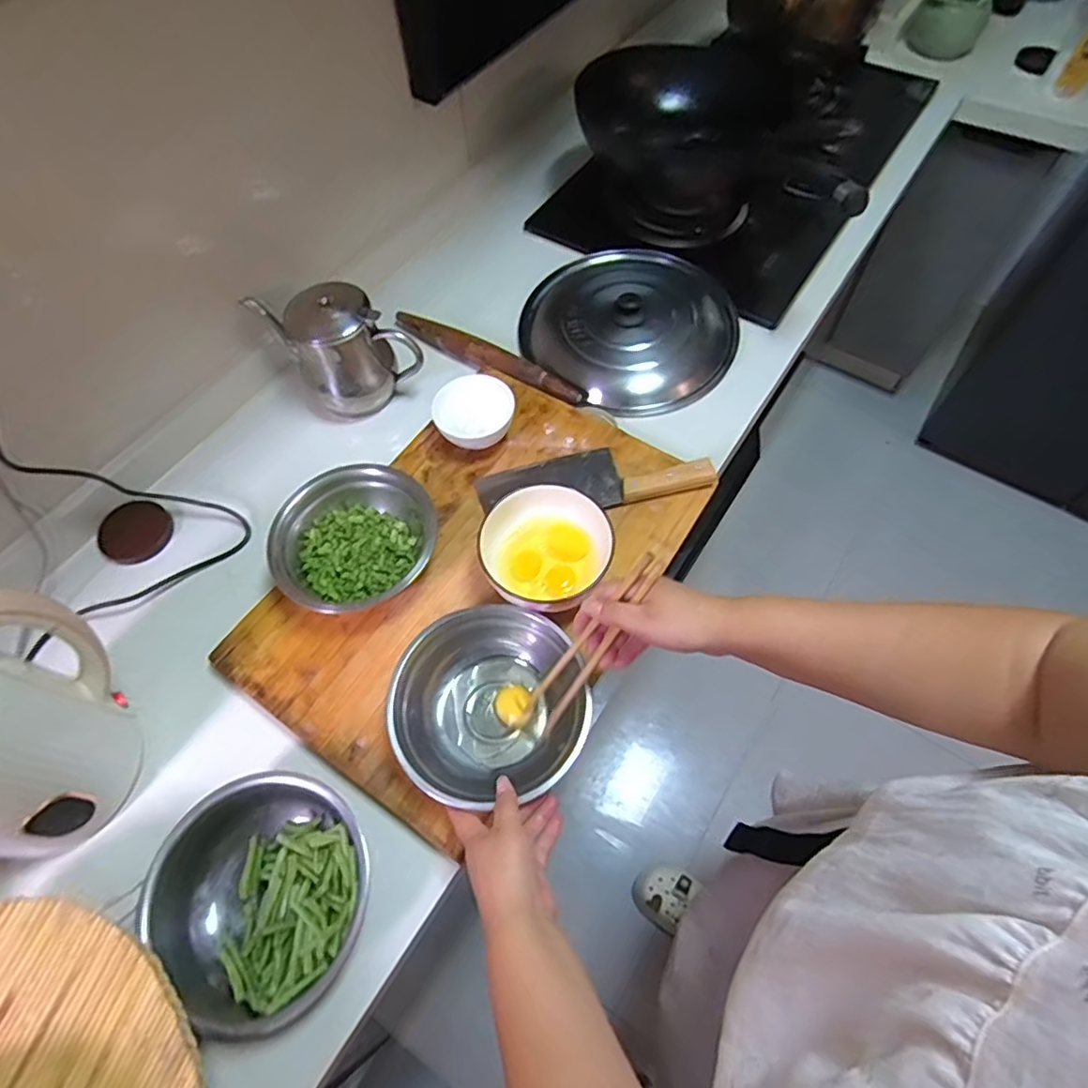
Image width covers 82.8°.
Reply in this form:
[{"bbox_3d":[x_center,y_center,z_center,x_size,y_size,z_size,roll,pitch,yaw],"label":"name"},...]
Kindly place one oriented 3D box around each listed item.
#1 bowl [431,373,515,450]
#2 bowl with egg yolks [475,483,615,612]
[{"bbox_3d":[-0.084,-0.153,0.753,0.093,0.056,0.086,-1,62,2],"label":"bowl"},{"bbox_3d":[0.004,0.013,0.660,0.129,0.076,0.133,-1,62,2],"label":"bowl with egg yolks"}]

